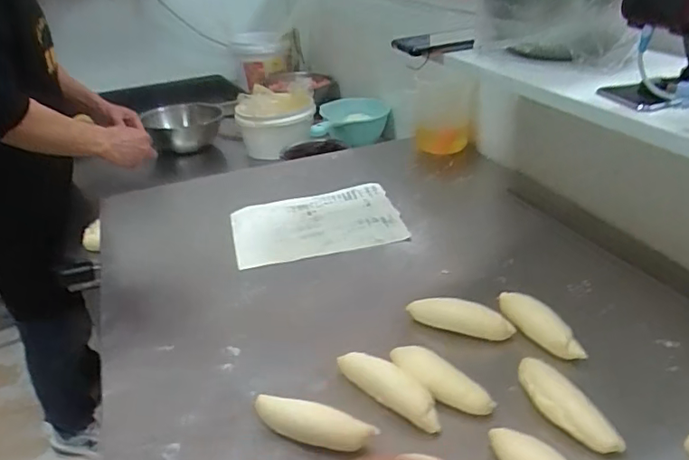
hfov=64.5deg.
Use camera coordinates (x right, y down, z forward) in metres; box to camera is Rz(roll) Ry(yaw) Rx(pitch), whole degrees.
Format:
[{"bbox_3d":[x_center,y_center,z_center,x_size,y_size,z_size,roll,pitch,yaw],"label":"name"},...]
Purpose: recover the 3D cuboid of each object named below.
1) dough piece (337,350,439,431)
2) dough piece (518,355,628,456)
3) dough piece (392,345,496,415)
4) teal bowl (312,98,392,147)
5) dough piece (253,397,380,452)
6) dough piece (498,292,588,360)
[{"bbox_3d":[0.043,0.153,0.528,0.114,0.031,0.033,19,36,34],"label":"dough piece"},{"bbox_3d":[0.194,0.159,0.493,0.034,0.030,0.111,-15,31,-19],"label":"dough piece"},{"bbox_3d":[0.091,0.145,0.528,0.106,0.031,0.029,23,39,39],"label":"dough piece"},{"bbox_3d":[0.014,-0.270,1.384,0.200,0.078,0.178,-6,30,-4],"label":"teal bowl"},{"bbox_3d":[-0.030,0.176,0.497,0.116,0.024,0.033,6,31,17],"label":"dough piece"},{"bbox_3d":[0.207,0.103,0.586,0.031,0.036,0.106,-22,34,-28],"label":"dough piece"}]

